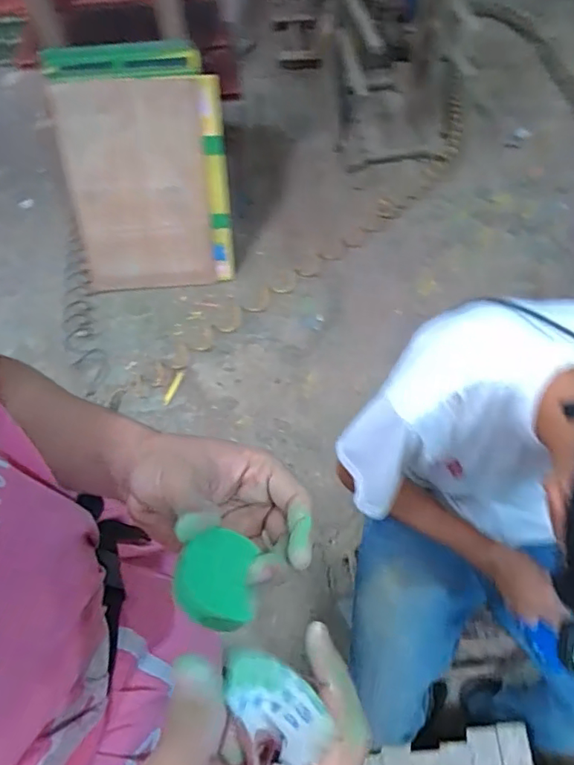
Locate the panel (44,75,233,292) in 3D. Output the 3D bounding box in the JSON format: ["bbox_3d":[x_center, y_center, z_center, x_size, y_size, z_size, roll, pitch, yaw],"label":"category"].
[{"bbox_3d":[-0.435,-0.600,1.686,0.460,0.622,0.038,-2,32,0],"label":"panel"}]

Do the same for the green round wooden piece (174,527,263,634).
[{"bbox_3d":[-0.032,0.087,0.235,0.034,0.012,0.041,18,41,-14],"label":"green round wooden piece"}]

